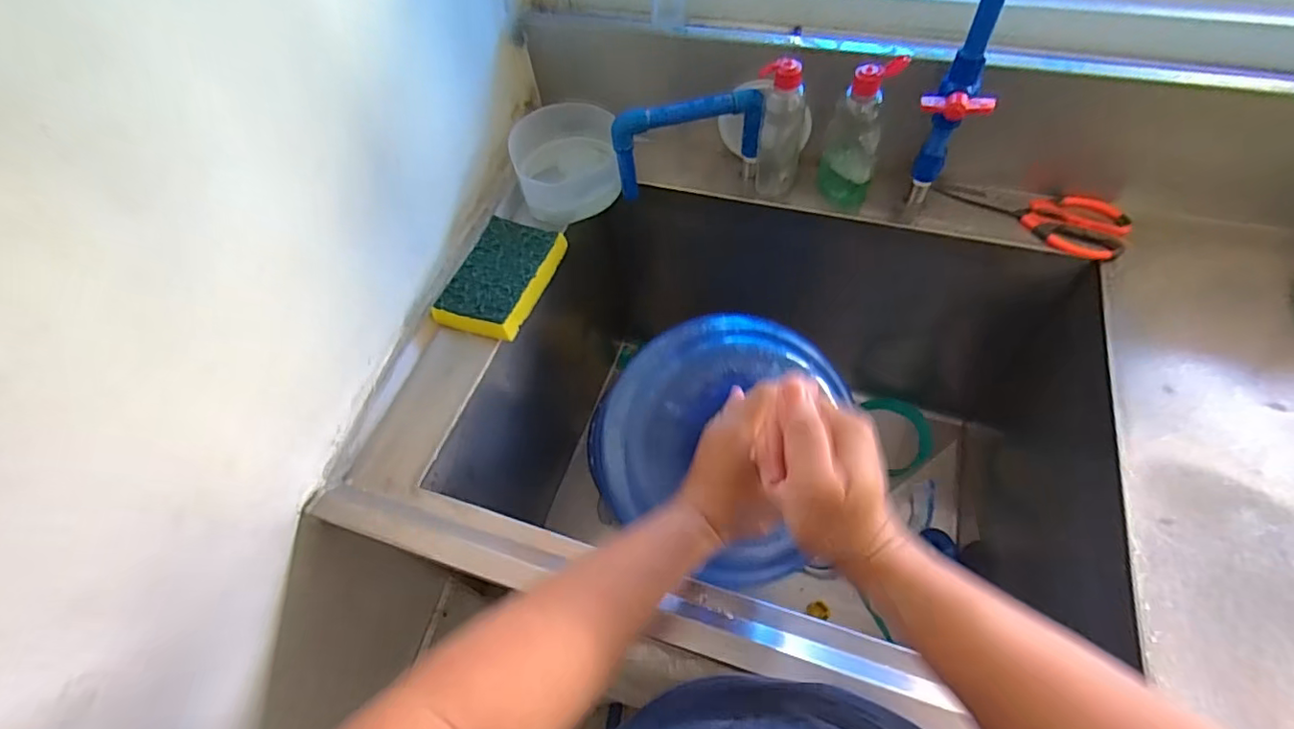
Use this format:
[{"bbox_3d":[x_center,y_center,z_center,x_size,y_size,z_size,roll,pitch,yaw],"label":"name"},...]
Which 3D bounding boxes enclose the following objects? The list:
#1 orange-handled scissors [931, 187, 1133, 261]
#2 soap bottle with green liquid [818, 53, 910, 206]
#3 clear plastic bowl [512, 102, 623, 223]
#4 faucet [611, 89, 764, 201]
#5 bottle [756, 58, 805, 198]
[{"bbox_3d":[0.435,-0.167,0.647,0.193,0.015,0.086,17,60,15],"label":"orange-handled scissors"},{"bbox_3d":[0.236,-0.255,0.638,0.068,0.168,0.053,12,59,12],"label":"soap bottle with green liquid"},{"bbox_3d":[-0.097,-0.255,0.718,0.135,0.080,0.114,-16,58,-6],"label":"clear plastic bowl"},{"bbox_3d":[0.048,-0.256,0.671,0.167,0.112,0.029,-5,57,1],"label":"faucet"},{"bbox_3d":[0.152,-0.269,0.653,0.053,0.150,0.054,12,59,12],"label":"bottle"}]

